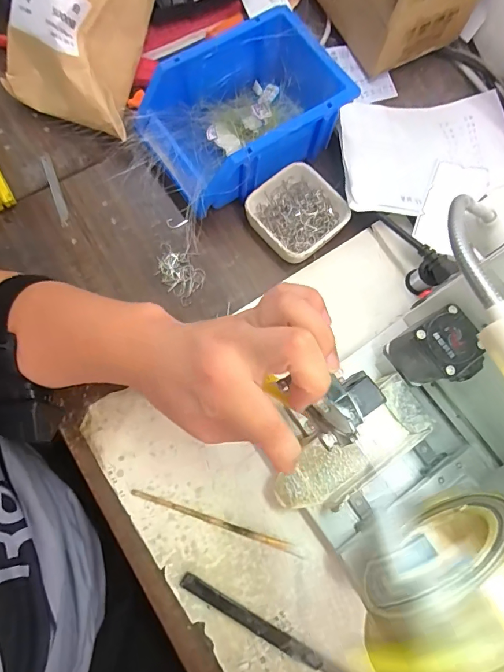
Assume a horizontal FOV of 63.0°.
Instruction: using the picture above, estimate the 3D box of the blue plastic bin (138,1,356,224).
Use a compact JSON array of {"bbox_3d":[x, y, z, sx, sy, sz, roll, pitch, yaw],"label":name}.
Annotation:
[{"bbox_3d":[-0.009,-0.210,0.401,0.189,0.073,0.125,-34,80,-11],"label":"blue plastic bin"}]

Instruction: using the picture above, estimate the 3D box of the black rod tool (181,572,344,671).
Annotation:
[{"bbox_3d":[0.012,0.238,0.328,0.155,0.009,0.015,30,77,4],"label":"black rod tool"}]

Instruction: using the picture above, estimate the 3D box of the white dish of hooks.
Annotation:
[{"bbox_3d":[0.044,-0.118,0.408,0.085,0.031,0.083,-41,80,-8],"label":"white dish of hooks"}]

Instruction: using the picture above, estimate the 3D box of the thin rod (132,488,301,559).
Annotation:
[{"bbox_3d":[-0.030,0.158,0.349,0.149,0.008,0.008,19,77,2],"label":"thin rod"}]

